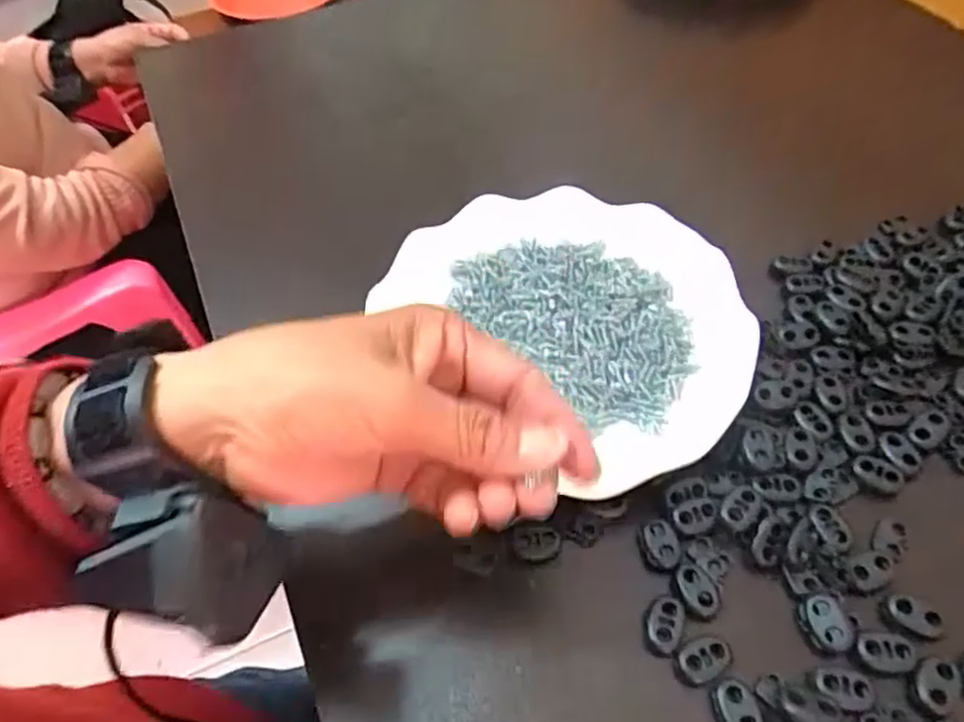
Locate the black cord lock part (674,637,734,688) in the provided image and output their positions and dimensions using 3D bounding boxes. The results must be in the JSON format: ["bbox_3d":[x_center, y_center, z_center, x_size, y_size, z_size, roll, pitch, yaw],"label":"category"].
[{"bbox_3d":[0.083,0.111,0.253,0.021,0.004,0.013,-21,55,-17],"label":"black cord lock part"}]

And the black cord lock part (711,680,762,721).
[{"bbox_3d":[0.091,0.125,0.242,0.013,0.004,0.021,-7,52,-7],"label":"black cord lock part"}]

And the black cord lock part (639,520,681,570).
[{"bbox_3d":[0.074,0.075,0.279,0.015,0.004,0.020,-6,52,-6],"label":"black cord lock part"}]

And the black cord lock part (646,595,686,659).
[{"bbox_3d":[0.071,0.101,0.261,0.013,0.004,0.022,17,53,12],"label":"black cord lock part"}]

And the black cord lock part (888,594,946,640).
[{"bbox_3d":[0.165,0.097,0.258,0.019,0.004,0.013,21,54,15],"label":"black cord lock part"}]

